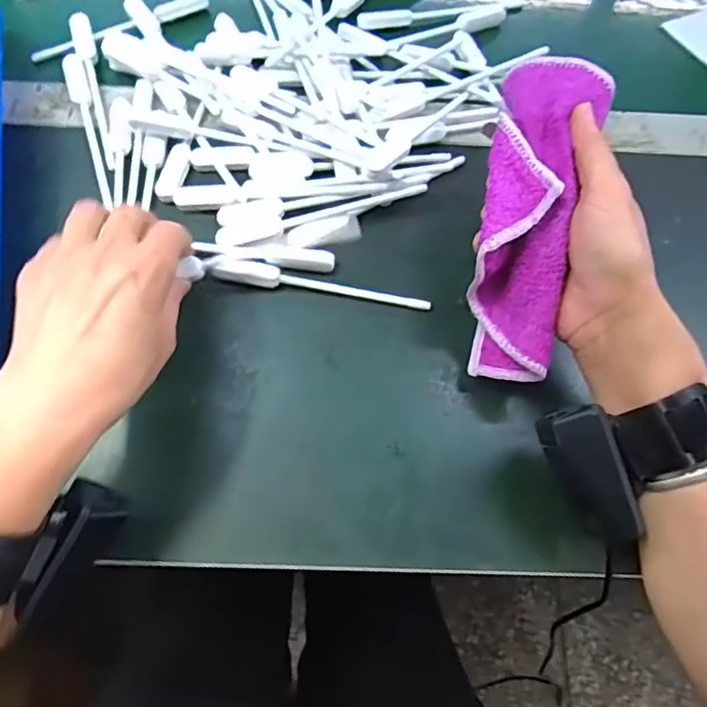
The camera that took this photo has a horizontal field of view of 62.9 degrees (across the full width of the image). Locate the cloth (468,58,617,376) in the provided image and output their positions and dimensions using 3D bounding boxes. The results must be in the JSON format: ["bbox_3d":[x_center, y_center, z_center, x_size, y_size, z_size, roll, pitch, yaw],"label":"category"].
[{"bbox_3d":[0.103,-0.080,0.332,0.061,0.052,0.189,9,88,1],"label":"cloth"}]

